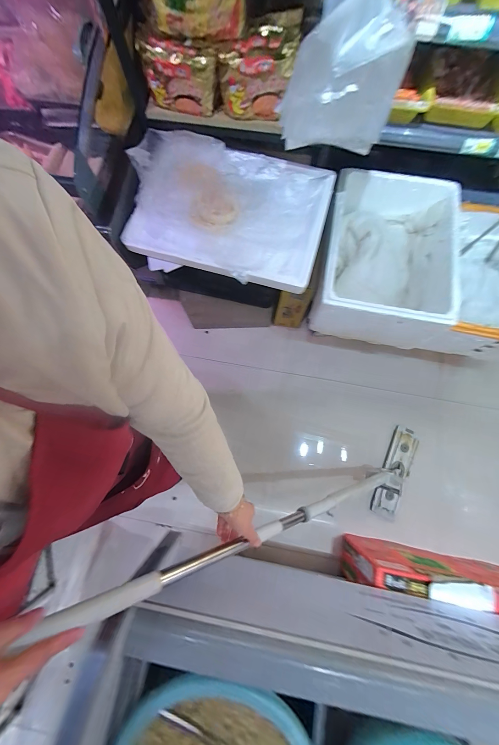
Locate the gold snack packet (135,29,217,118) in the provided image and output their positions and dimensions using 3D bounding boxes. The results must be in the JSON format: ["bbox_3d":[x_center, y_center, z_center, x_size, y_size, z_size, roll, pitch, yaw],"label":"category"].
[{"bbox_3d":[-0.200,-0.833,0.744,0.218,0.140,0.061,15,78,4],"label":"gold snack packet"}]

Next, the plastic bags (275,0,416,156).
[{"bbox_3d":[0.208,-0.693,0.610,0.235,0.314,0.128,14,77,3],"label":"plastic bags"}]

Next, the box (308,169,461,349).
[{"bbox_3d":[0.510,-0.432,1.017,0.443,0.253,0.571,10,77,3],"label":"box"}]

